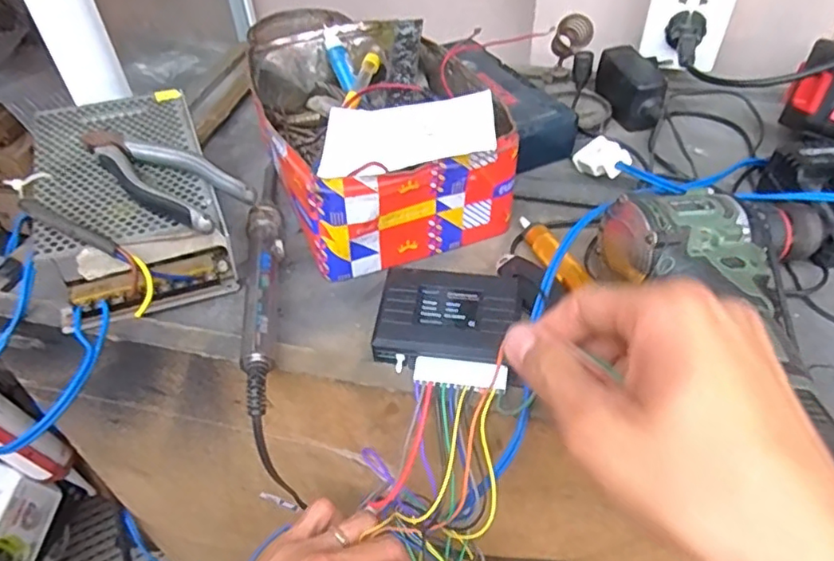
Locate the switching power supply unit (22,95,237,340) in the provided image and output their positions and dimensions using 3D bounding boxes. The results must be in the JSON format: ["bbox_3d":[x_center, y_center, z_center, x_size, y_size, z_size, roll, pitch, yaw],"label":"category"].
[{"bbox_3d":[-0.206,-0.063,0.425,0.127,0.062,0.213,-19,48,-16],"label":"switching power supply unit"}]

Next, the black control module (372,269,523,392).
[{"bbox_3d":[0.019,0.027,0.356,0.082,0.022,0.071,6,46,7],"label":"black control module"}]

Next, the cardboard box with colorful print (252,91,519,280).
[{"bbox_3d":[-0.018,-0.077,0.426,0.160,0.084,0.118,-14,47,-11],"label":"cardboard box with colorful print"}]

